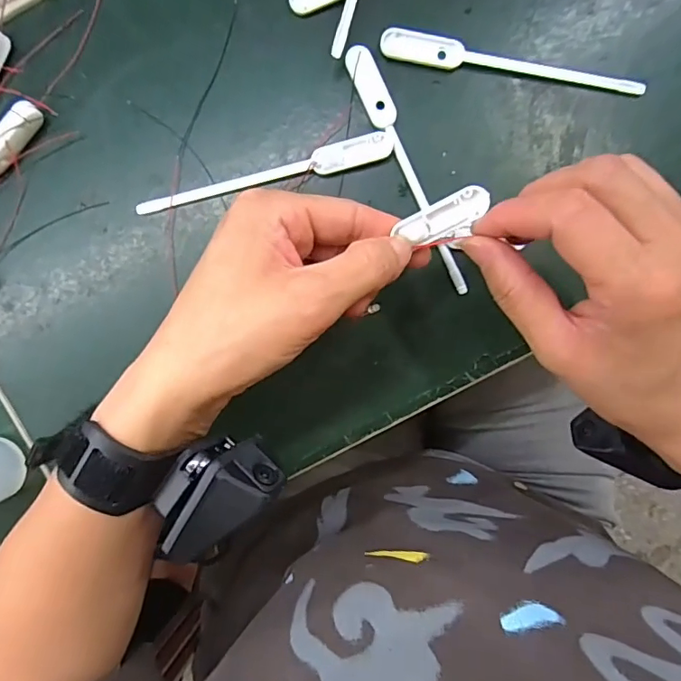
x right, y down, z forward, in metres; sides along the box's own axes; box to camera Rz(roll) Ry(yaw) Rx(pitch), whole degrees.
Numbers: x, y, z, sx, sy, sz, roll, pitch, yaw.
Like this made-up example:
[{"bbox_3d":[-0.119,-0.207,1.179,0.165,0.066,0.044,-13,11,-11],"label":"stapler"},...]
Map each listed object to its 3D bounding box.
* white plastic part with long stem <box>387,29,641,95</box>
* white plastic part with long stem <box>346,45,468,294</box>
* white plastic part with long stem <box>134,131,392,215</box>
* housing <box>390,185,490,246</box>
[{"bbox_3d":[0.094,-0.151,0.280,0.143,0.005,0.015,10,94,-1],"label":"white plastic part with long stem"},{"bbox_3d":[0.041,-0.093,0.283,0.015,0.009,0.143,-28,93,2],"label":"white plastic part with long stem"},{"bbox_3d":[-0.041,-0.090,0.285,0.144,0.006,0.015,-16,94,1],"label":"white plastic part with long stem"},{"bbox_3d":[0.046,-0.055,0.226,0.041,0.004,0.014,-24,93,11],"label":"housing"}]

